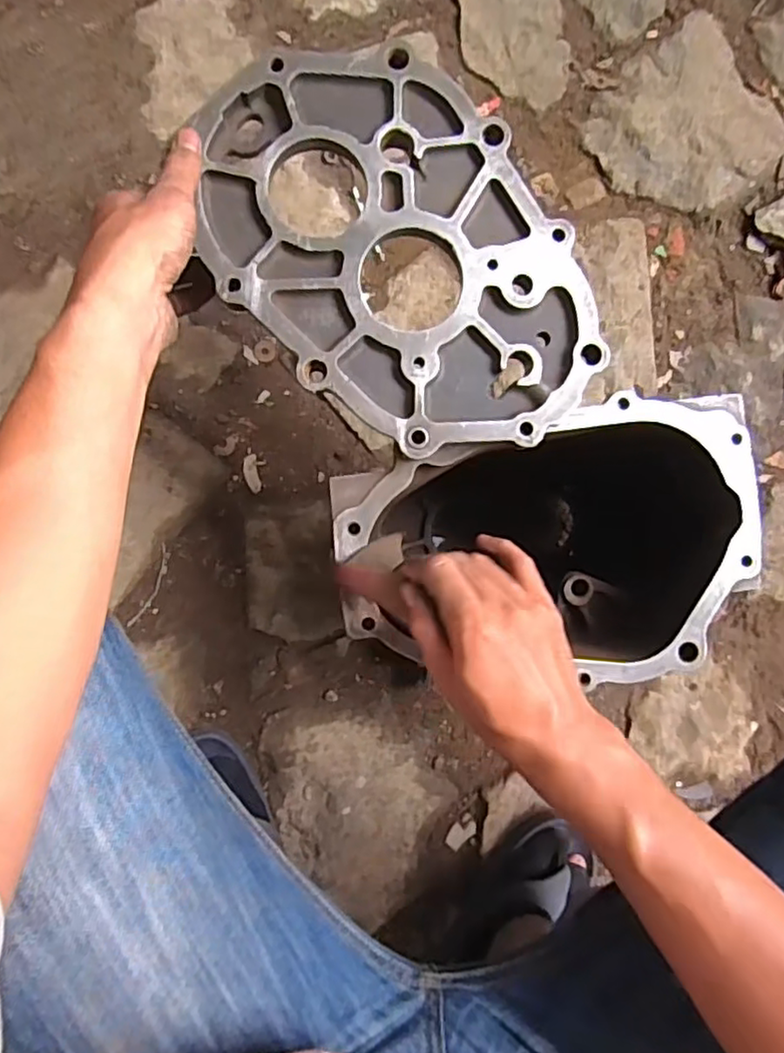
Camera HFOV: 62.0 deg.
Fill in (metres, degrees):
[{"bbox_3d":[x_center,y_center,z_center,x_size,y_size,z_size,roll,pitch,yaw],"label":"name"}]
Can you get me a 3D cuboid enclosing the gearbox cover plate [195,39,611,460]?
[{"bbox_3d":[0.006,-0.161,0.392,0.176,0.026,0.259,-43,96,-6],"label":"gearbox cover plate"}]

